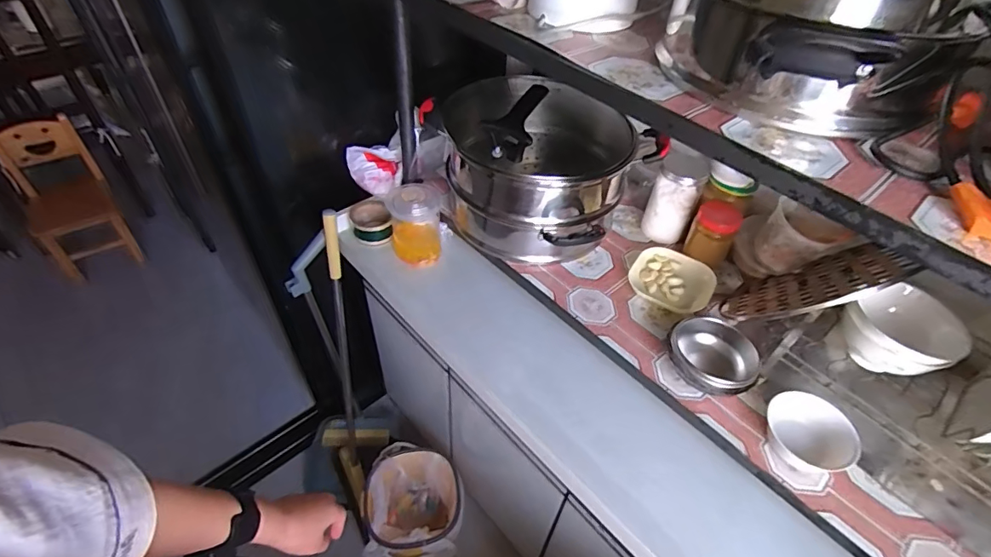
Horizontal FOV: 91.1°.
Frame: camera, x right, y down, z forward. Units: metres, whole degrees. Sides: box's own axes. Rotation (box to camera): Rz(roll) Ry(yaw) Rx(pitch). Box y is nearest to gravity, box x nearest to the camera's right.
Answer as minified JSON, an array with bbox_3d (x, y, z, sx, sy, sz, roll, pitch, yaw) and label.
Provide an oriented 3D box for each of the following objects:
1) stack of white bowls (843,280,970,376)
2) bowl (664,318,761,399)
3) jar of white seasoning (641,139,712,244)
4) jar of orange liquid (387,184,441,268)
[{"bbox_3d":[0.553,0.082,0.671,0.114,0.085,0.120,-26,53,-25],"label":"stack of white bowls"},{"bbox_3d":[0.313,0.119,0.716,0.104,0.064,0.122,-6,48,-9],"label":"bowl"},{"bbox_3d":[0.340,-0.165,0.902,0.080,0.160,0.088,2,47,-2],"label":"jar of white seasoning"},{"bbox_3d":[-0.157,-0.099,0.956,0.093,0.162,0.086,-6,47,-9],"label":"jar of orange liquid"}]

